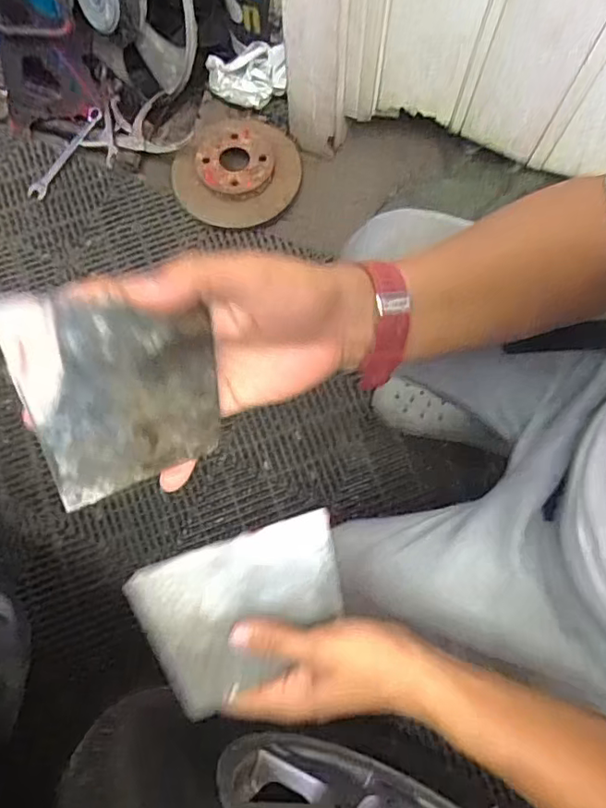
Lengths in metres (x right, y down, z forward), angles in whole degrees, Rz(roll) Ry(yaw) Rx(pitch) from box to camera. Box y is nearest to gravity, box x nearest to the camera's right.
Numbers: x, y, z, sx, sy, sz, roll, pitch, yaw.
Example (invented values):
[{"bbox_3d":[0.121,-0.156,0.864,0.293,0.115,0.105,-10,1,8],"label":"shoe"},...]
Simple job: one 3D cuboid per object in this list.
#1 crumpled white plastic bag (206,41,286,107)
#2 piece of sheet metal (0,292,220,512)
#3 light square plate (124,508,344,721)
[{"bbox_3d":[-0.098,-0.592,1.006,0.144,0.068,0.078,17,78,5],"label":"crumpled white plastic bag"},{"bbox_3d":[-0.095,-0.005,0.304,0.097,0.134,0.007,-16,46,-19],"label":"piece of sheet metal"},{"bbox_3d":[-0.038,0.145,0.401,0.145,0.006,0.101,-16,72,-15],"label":"light square plate"}]

